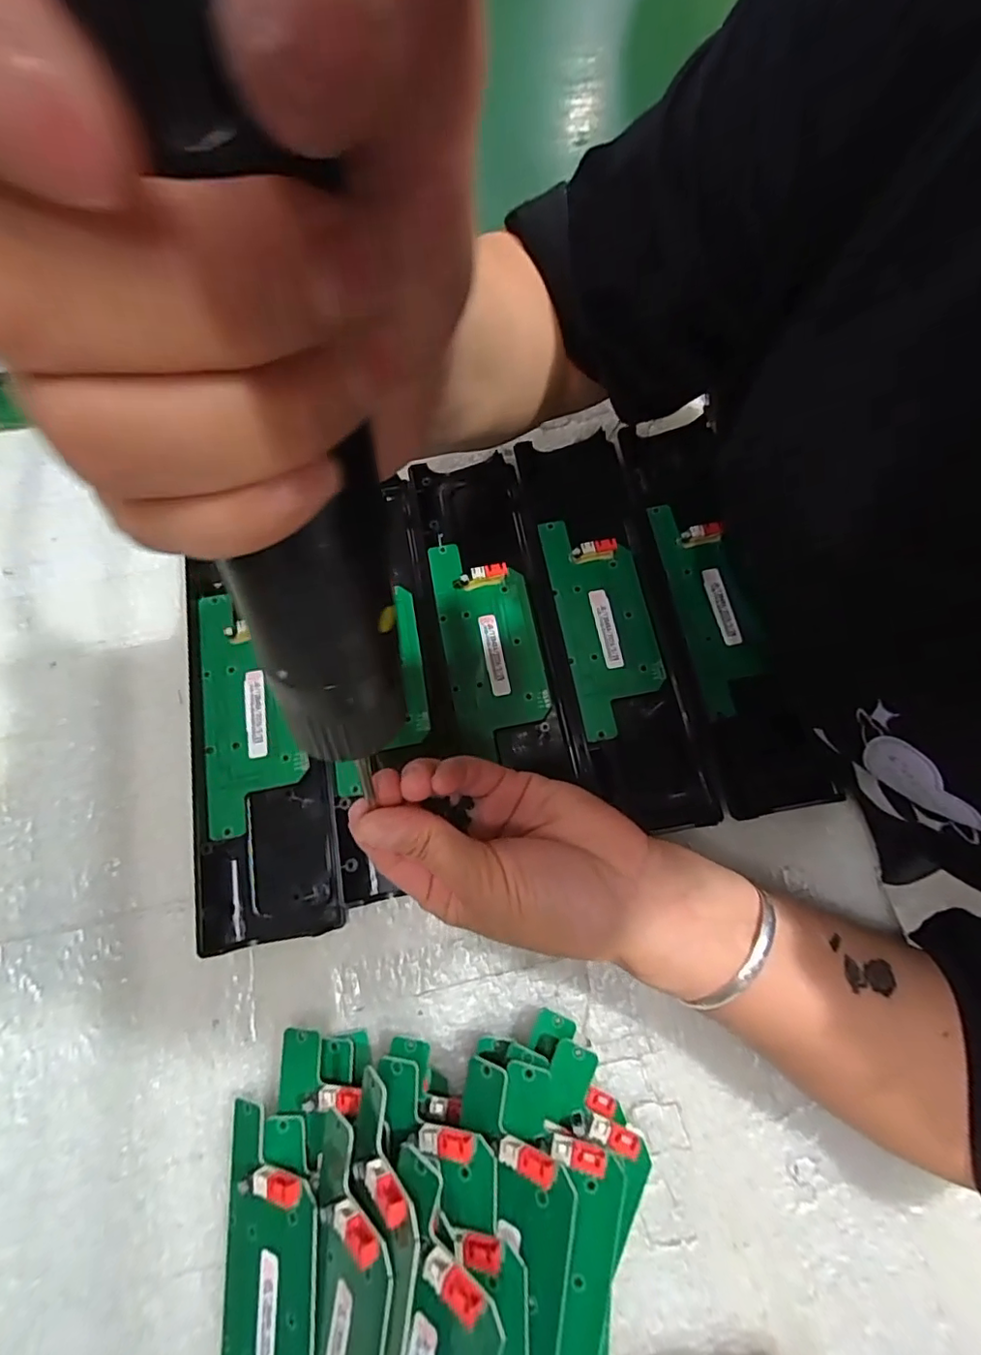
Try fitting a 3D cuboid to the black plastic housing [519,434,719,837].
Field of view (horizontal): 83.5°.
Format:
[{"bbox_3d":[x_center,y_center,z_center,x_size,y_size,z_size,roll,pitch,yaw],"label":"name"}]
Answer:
[{"bbox_3d":[0.070,-0.037,0.325,0.062,0.016,0.245,-11,74,-4],"label":"black plastic housing"}]

